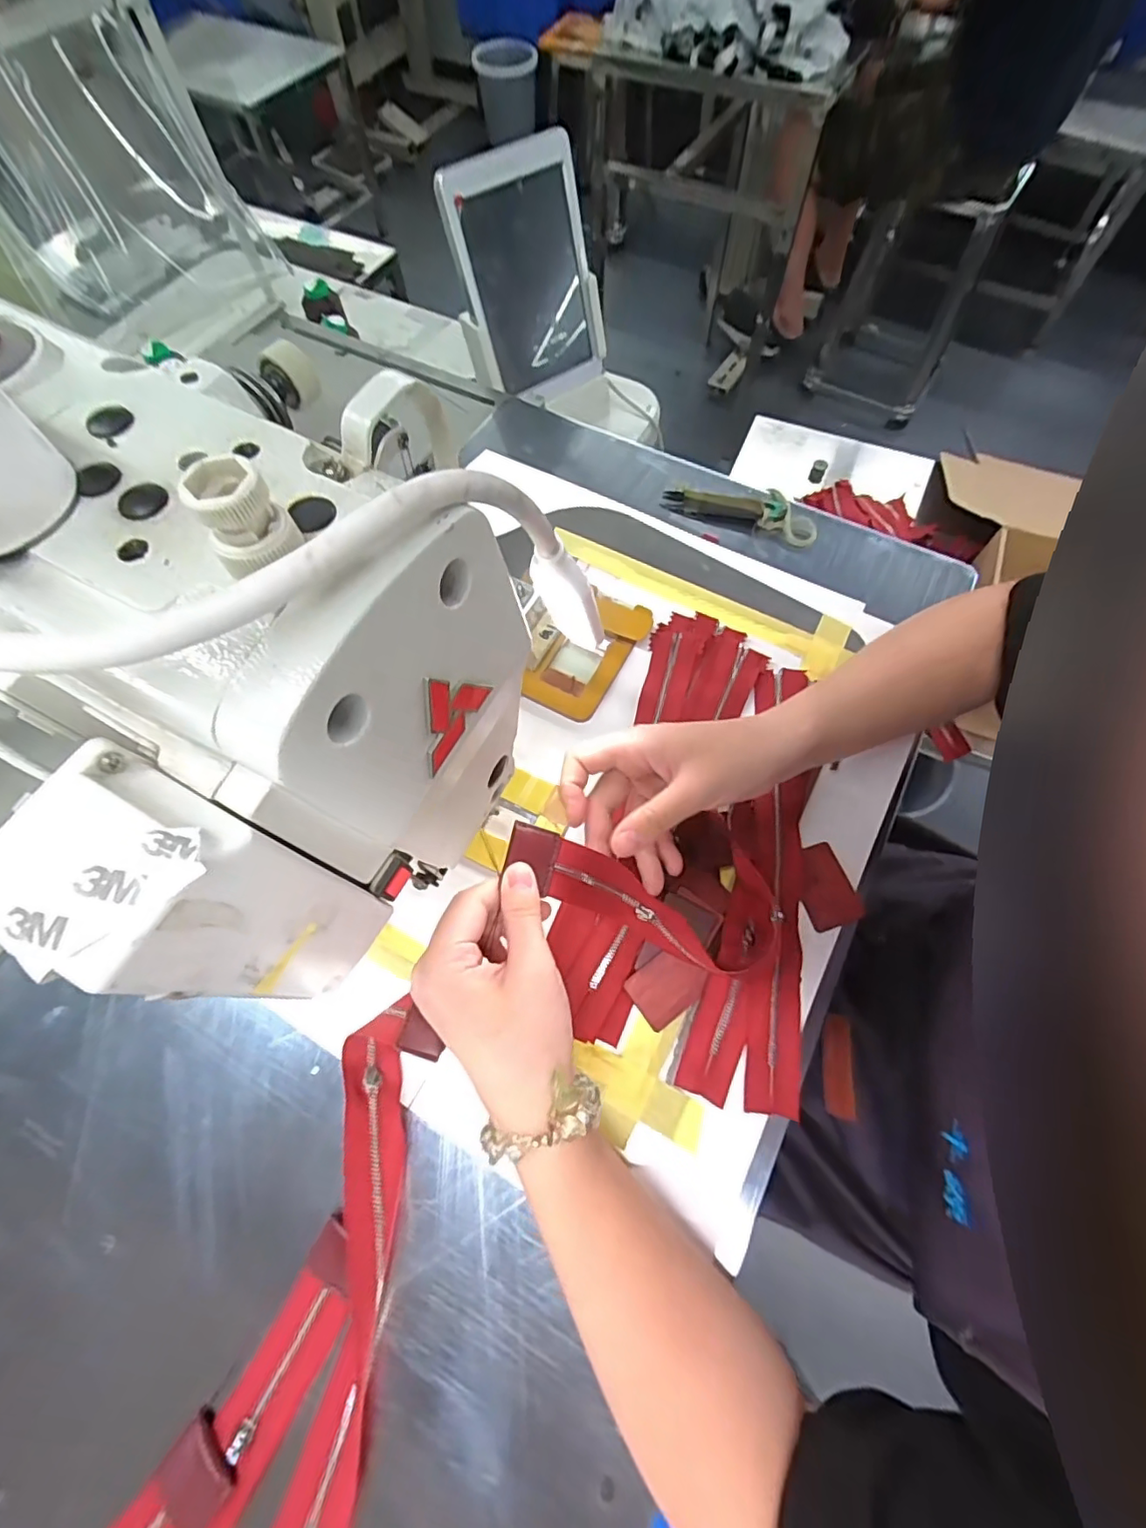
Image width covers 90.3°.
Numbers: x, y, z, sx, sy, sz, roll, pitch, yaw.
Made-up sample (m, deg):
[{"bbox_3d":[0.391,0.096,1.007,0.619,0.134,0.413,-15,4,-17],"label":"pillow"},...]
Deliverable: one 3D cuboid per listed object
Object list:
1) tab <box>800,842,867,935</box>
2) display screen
[{"bbox_3d":[0.162,0.079,0.369,0.036,0.005,0.051,-19,68,-8],"label":"tab"},{"bbox_3d":[-0.044,-0.531,0.628,0.153,0.207,0.028,-36,50,-15],"label":"display screen"}]

